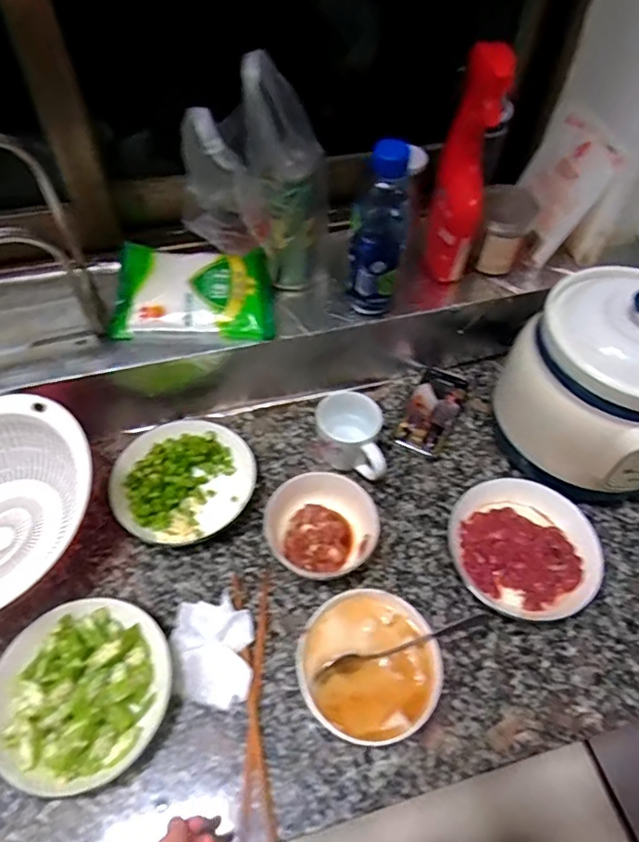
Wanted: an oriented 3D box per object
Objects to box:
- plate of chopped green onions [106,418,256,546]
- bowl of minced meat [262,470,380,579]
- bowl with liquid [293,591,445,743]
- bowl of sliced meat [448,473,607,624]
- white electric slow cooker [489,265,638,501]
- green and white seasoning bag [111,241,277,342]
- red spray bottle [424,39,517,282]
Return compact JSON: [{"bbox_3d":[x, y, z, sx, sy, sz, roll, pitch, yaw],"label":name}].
[{"bbox_3d":[-0.181,0.072,0.702,0.171,0.033,0.171,2,53,-2],"label":"plate of chopped green onions"},{"bbox_3d":[-0.001,0.127,0.645,0.121,0.067,0.120,2,53,-2],"label":"bowl of minced meat"},{"bbox_3d":[0.047,0.250,0.556,0.134,0.062,0.137,2,53,-2],"label":"bowl with liquid"},{"bbox_3d":[0.247,0.151,0.655,0.171,0.045,0.159,2,53,-2],"label":"bowl of sliced meat"},{"bbox_3d":[0.347,-0.046,0.671,0.212,0.229,0.194,30,57,18],"label":"white electric slow cooker"},{"bbox_3d":[-0.165,-0.174,0.717,0.203,0.024,0.143,0,71,-1],"label":"green and white seasoning bag"},{"bbox_3d":[0.179,-0.298,0.673,0.065,0.277,0.061,14,54,7],"label":"red spray bottle"}]

